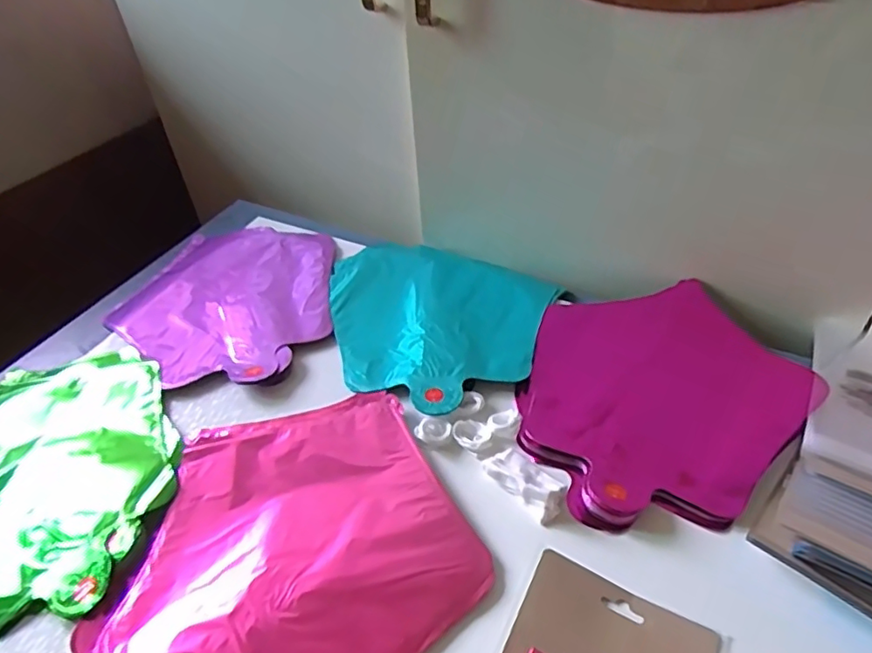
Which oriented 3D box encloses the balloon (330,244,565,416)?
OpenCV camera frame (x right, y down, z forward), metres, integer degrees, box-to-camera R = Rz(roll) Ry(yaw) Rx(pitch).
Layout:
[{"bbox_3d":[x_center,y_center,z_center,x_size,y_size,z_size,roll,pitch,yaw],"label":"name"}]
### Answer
[{"bbox_3d":[-0.010,-0.016,0.578,0.226,0.010,0.214,0,42,0],"label":"balloon"}]

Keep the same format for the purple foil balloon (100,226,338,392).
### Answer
[{"bbox_3d":[-0.211,-0.030,0.620,0.229,0.027,0.234,10,45,14],"label":"purple foil balloon"}]

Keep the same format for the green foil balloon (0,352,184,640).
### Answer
[{"bbox_3d":[-0.316,0.119,0.466,0.233,0.036,0.246,1,44,5],"label":"green foil balloon"}]

